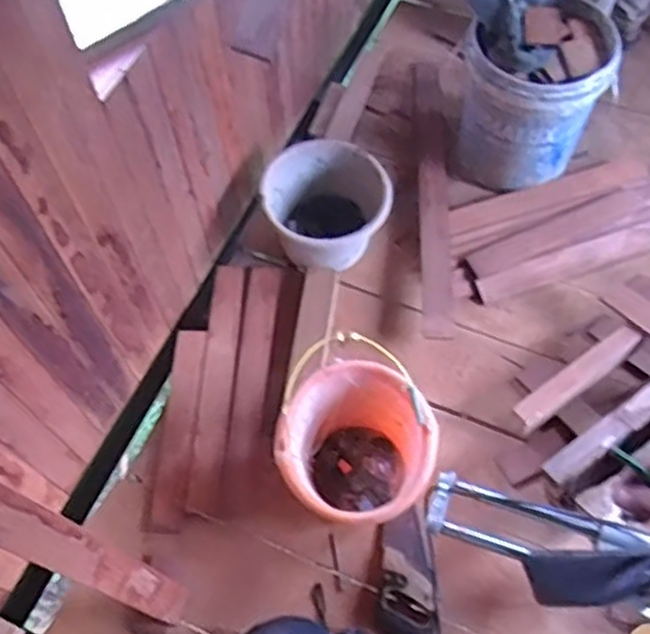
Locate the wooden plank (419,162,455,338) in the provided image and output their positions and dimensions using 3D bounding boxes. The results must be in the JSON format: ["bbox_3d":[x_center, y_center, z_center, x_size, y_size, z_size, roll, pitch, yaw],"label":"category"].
[{"bbox_3d":[0.245,-0.160,1.666,0.071,0.035,0.442,7,67,-11],"label":"wooden plank"}]

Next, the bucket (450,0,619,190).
[{"bbox_3d":[0.457,-0.528,1.653,0.311,0.393,0.308,-1,62,2],"label":"bucket"}]

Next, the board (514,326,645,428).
[{"bbox_3d":[0.501,0.116,1.453,0.295,0.036,0.053,-33,66,-14],"label":"board"}]

